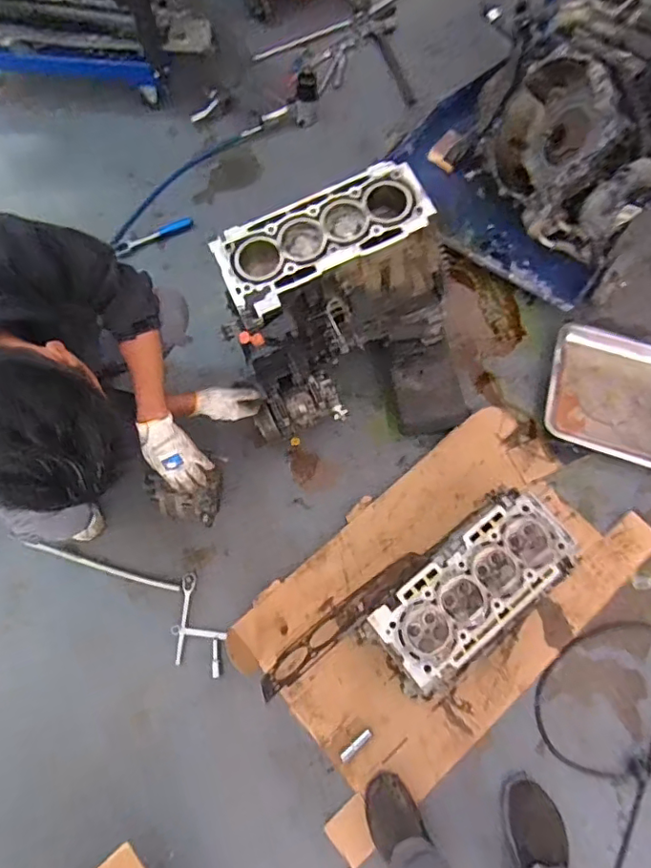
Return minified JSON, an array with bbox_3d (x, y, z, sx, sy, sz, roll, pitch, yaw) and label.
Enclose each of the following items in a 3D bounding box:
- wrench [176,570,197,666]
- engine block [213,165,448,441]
[{"bbox_3d":[-0.323,0.420,1.264,0.033,0.019,0.195,3,70,1],"label":"wrench"},{"bbox_3d":[0.023,-0.274,1.287,0.477,0.461,0.339,-25,72,-9],"label":"engine block"}]

